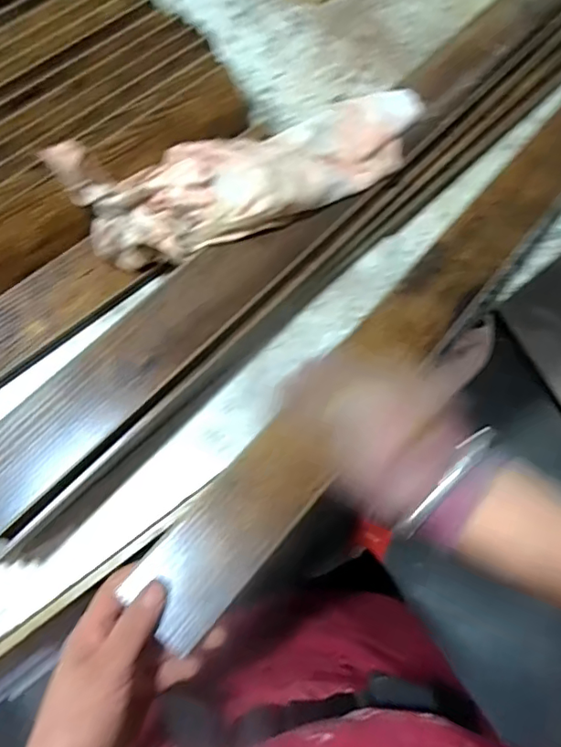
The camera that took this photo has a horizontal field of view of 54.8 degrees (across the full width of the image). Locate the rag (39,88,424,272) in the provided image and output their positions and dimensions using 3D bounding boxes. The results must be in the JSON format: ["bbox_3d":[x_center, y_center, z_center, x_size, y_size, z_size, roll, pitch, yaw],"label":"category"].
[{"bbox_3d":[-0.025,-0.157,0.433,0.292,0.063,0.110,-10,74,-5],"label":"rag"}]

